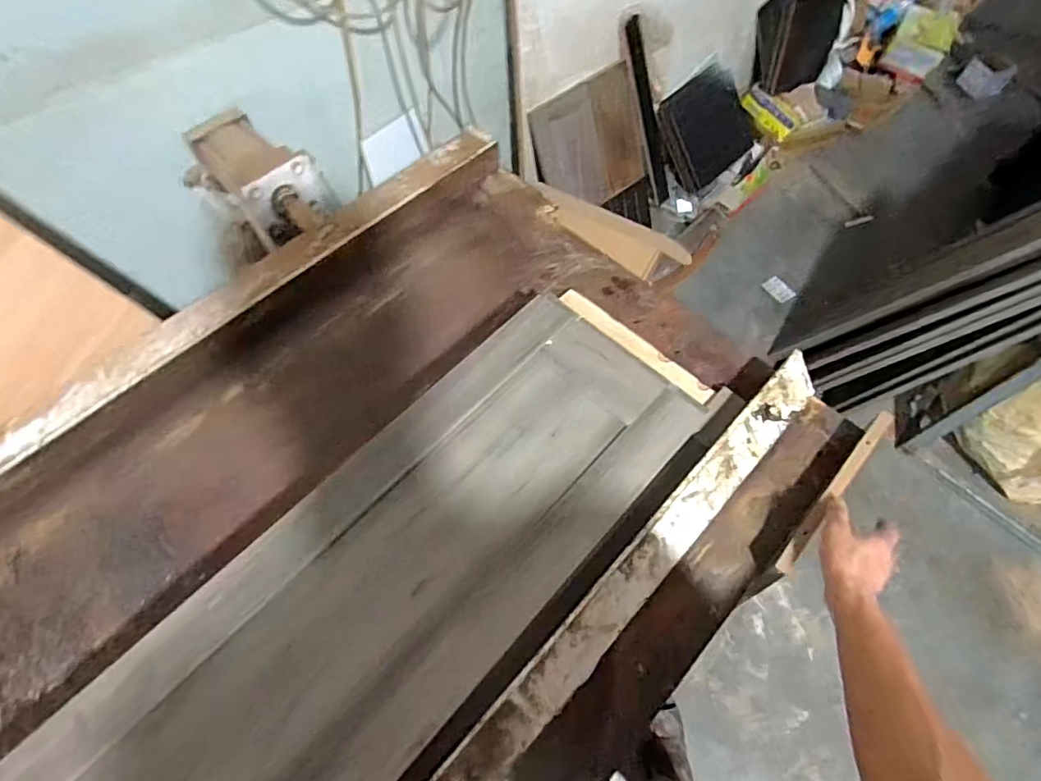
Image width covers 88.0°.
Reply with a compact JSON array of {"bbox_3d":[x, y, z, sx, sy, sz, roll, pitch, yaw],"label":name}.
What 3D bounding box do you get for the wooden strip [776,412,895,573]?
[{"bbox_3d":[0.398,0.119,0.674,0.018,0.032,0.277,40,68,19],"label":"wooden strip"}]

